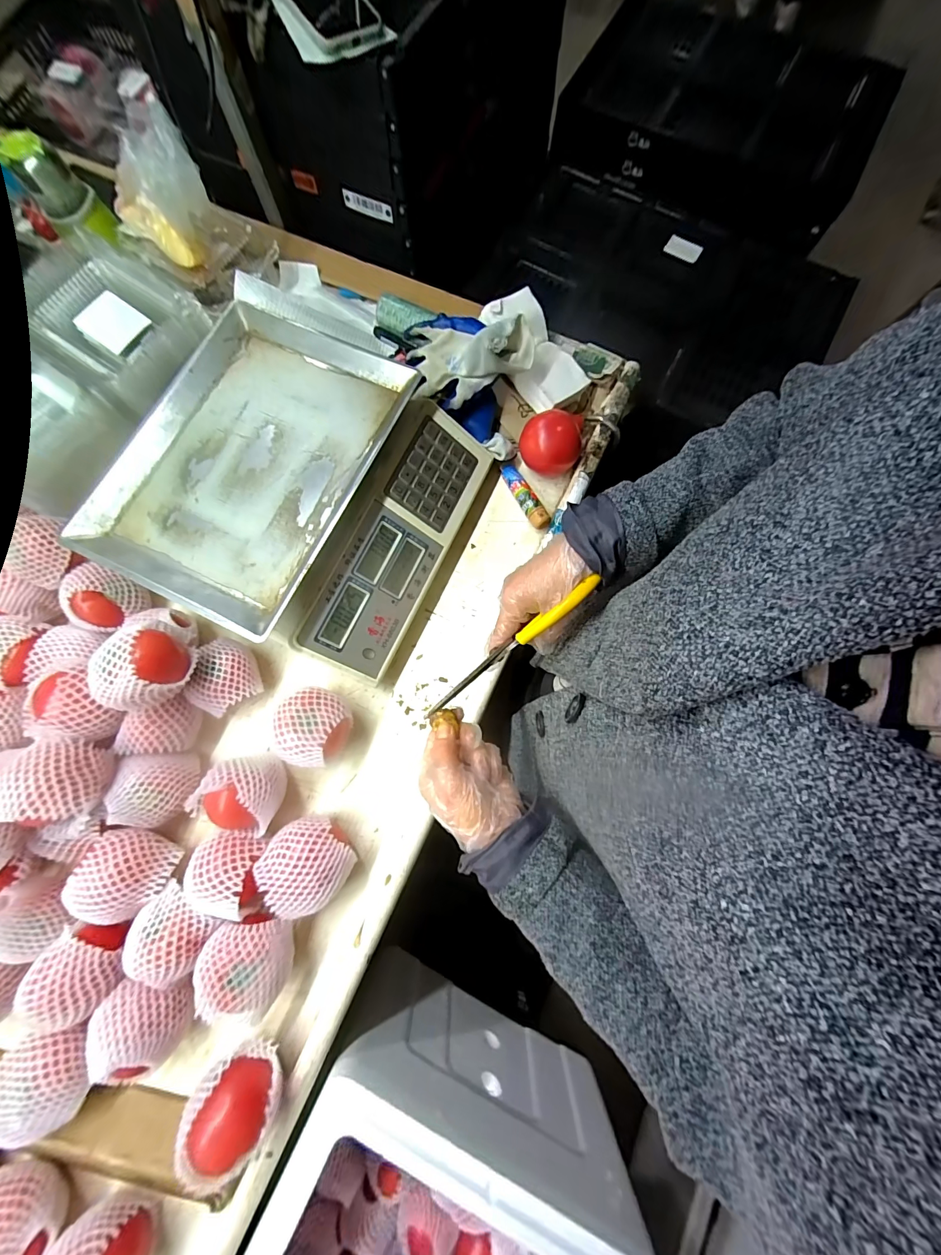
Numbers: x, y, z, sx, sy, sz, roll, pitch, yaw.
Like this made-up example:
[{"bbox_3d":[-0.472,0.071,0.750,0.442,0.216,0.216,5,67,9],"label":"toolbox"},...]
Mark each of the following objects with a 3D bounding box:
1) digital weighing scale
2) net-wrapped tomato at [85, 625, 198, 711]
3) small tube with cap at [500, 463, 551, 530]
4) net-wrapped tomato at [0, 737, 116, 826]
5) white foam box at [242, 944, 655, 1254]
[{"bbox_3d":[-0.200,-0.161,0.476,0.355,0.106,0.351,25,78,5],"label":"digital weighing scale"},{"bbox_3d":[-0.334,0.042,0.410,0.080,0.078,0.084,-1,77,0],"label":"net-wrapped tomato"},{"bbox_3d":[0.073,-0.180,0.537,0.023,0.019,0.103,-28,79,-6],"label":"small tube with cap"},{"bbox_3d":[-0.415,0.150,0.393,0.085,0.064,0.075,9,77,2],"label":"net-wrapped tomato"},{"bbox_3d":[-0.081,0.772,0.450,0.363,0.252,0.512,26,78,6],"label":"white foam box"}]

